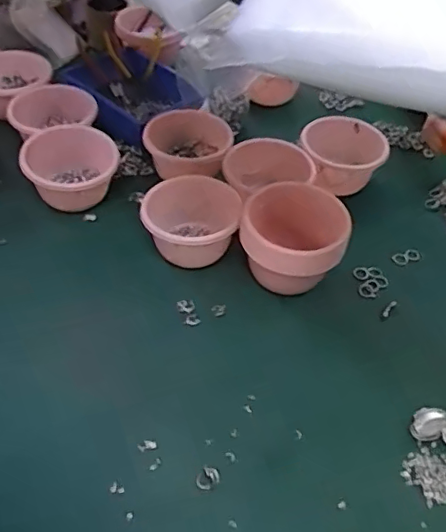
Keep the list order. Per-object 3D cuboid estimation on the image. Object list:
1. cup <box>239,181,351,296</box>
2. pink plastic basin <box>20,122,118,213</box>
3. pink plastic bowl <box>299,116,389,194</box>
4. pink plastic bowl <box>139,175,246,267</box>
[{"bbox_3d":[0.101,-0.029,0.834,0.146,0.128,0.126,7,48,2],"label":"cup"},{"bbox_3d":[-0.247,-0.160,0.936,0.147,0.078,0.142,1,48,-3],"label":"pink plastic basin"},{"bbox_3d":[0.207,-0.194,1.012,0.135,0.089,0.131,2,48,-2],"label":"pink plastic bowl"},{"bbox_3d":[-0.048,-0.068,0.868,0.140,0.080,0.133,2,48,-2],"label":"pink plastic bowl"}]

